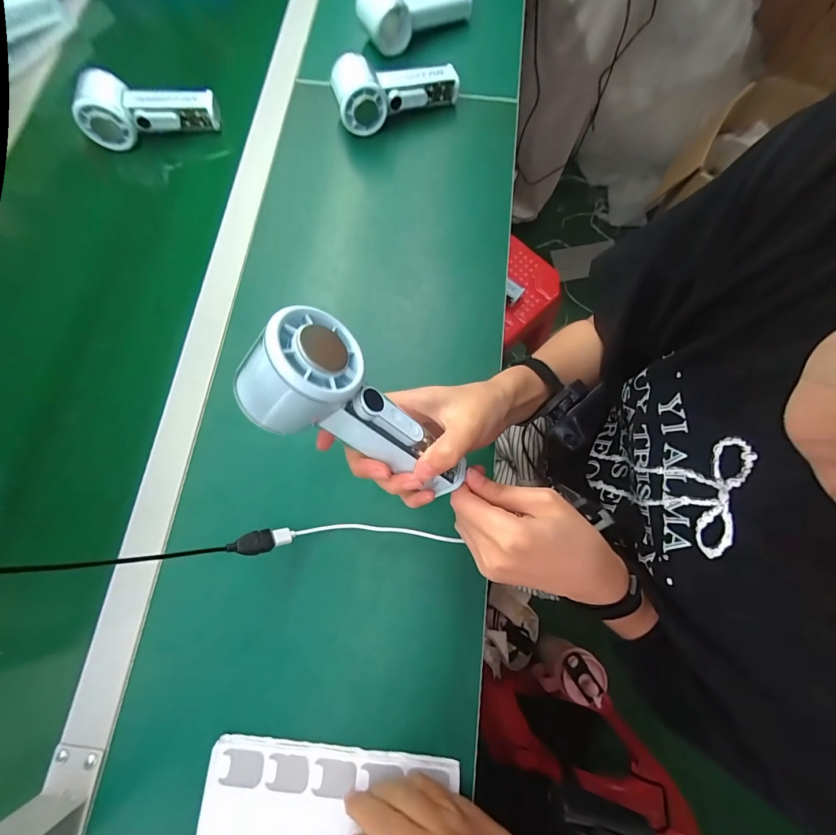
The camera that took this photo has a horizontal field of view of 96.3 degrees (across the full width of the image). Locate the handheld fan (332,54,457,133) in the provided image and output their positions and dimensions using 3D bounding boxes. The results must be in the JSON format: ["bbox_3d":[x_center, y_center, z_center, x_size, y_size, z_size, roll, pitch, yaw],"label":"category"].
[{"bbox_3d":[-0.024,-0.396,0.453,0.154,0.052,0.059,-7,75,-1],"label":"handheld fan"}]

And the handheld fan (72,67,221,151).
[{"bbox_3d":[-0.331,-0.382,0.457,0.154,0.056,0.048,-11,75,-2],"label":"handheld fan"}]

